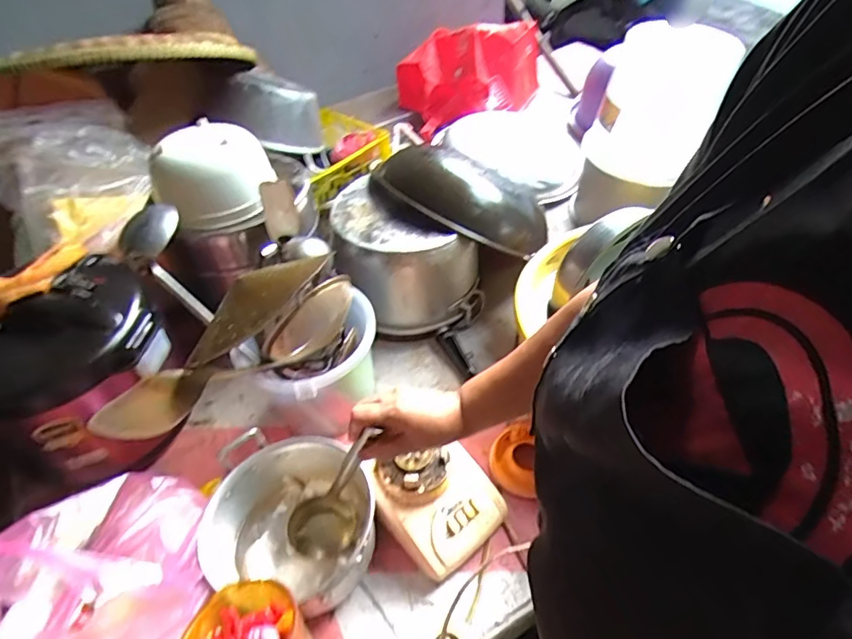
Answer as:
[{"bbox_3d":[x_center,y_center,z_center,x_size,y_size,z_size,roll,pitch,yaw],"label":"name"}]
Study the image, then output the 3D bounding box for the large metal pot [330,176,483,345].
[{"bbox_3d":[-0.060,-0.120,0.974,0.235,0.219,0.261,-30,52,-20],"label":"large metal pot"}]

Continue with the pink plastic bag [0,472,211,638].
[{"bbox_3d":[-0.377,0.282,0.547,0.216,0.226,0.295,-21,49,-12],"label":"pink plastic bag"}]

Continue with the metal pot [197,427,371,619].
[{"bbox_3d":[-0.187,0.262,0.697,0.181,0.147,0.163,10,50,15],"label":"metal pot"}]

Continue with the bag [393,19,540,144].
[{"bbox_3d":[0.148,-0.748,1.509,0.441,0.211,0.229,-19,49,-10],"label":"bag"}]

